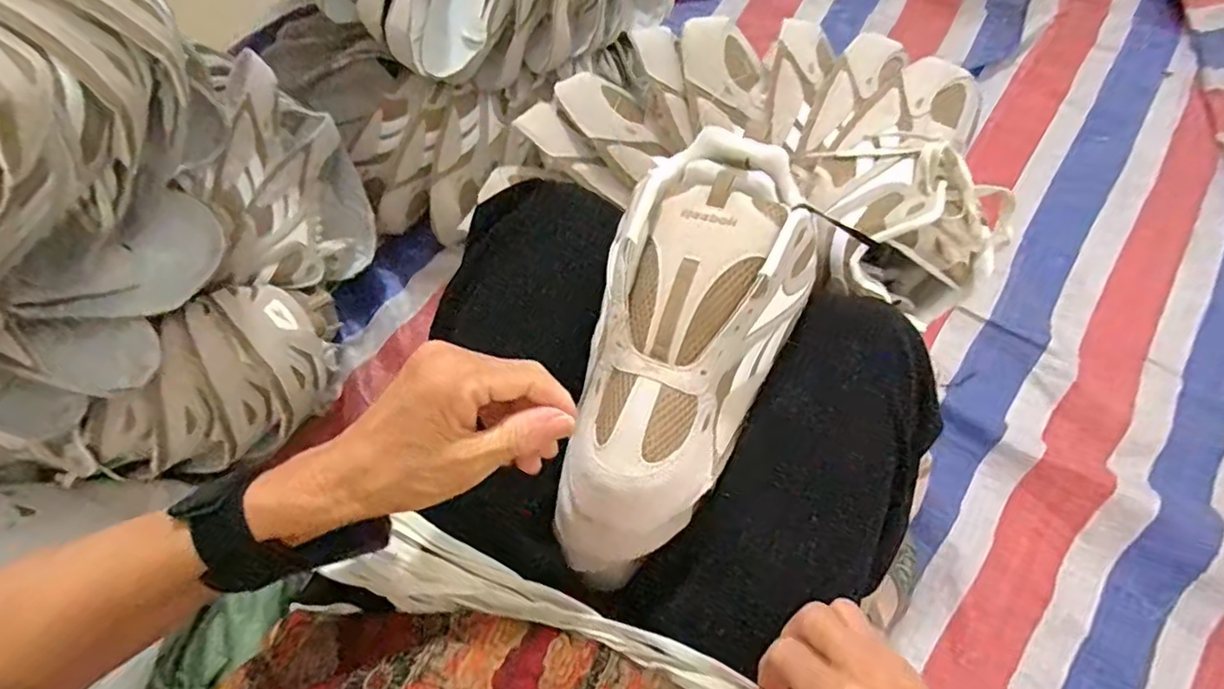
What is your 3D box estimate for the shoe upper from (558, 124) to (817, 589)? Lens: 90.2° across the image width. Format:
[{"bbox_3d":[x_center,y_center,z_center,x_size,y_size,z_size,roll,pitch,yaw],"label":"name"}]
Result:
[{"bbox_3d":[0.044,0.007,0.380,0.111,0.078,0.292,19,83,9],"label":"shoe upper"}]

